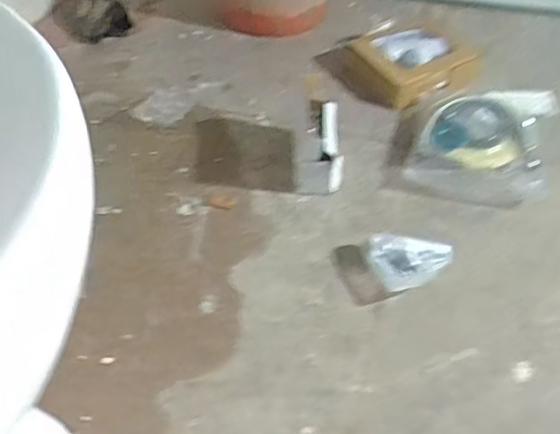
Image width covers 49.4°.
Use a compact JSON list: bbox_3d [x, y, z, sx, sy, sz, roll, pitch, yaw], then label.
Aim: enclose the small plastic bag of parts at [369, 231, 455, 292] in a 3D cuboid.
[{"bbox_3d":[0.138,0.046,0.673,0.079,0.033,0.069,-26,53,-22],"label":"small plastic bag of parts"}]

